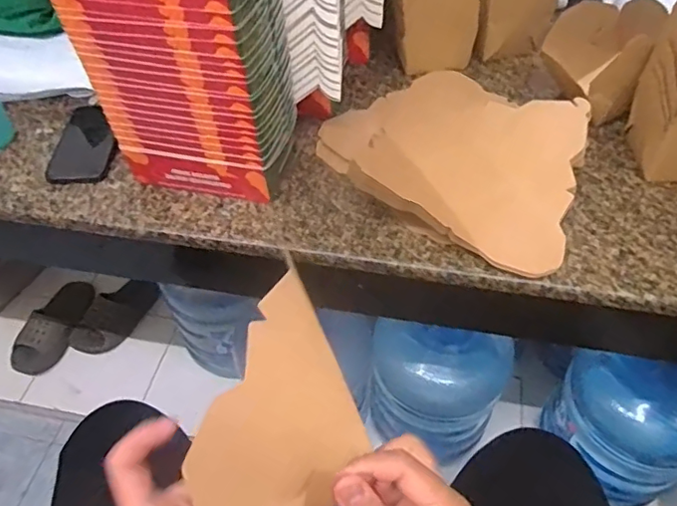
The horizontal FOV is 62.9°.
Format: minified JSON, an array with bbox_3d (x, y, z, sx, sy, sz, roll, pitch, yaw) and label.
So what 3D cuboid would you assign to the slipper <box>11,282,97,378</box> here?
[{"bbox_3d":[-0.746,0.188,1.450,0.127,0.065,0.260,10,52,10],"label":"slipper"}]

